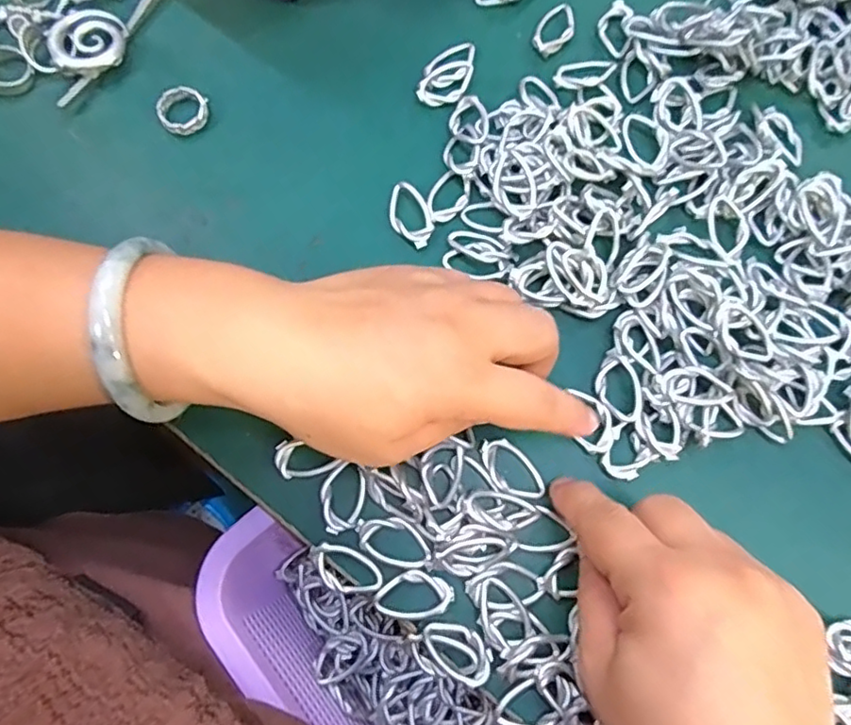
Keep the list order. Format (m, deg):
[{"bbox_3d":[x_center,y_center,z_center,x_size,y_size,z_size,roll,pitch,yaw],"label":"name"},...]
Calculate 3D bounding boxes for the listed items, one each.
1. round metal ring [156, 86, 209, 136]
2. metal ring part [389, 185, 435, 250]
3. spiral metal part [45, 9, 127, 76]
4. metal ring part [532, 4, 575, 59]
[{"bbox_3d":[-0.125,-0.128,0.301,0.026,0.009,0.022,19,77,5],"label":"round metal ring"},{"bbox_3d":[-0.007,-0.071,0.288,0.019,0.006,0.033,-38,79,-9],"label":"metal ring part"},{"bbox_3d":[-0.175,-0.166,0.307,0.036,0.009,0.039,-14,76,-4],"label":"spiral metal part"},{"bbox_3d":[0.070,-0.179,0.317,0.018,0.004,0.034,23,77,6],"label":"metal ring part"}]

